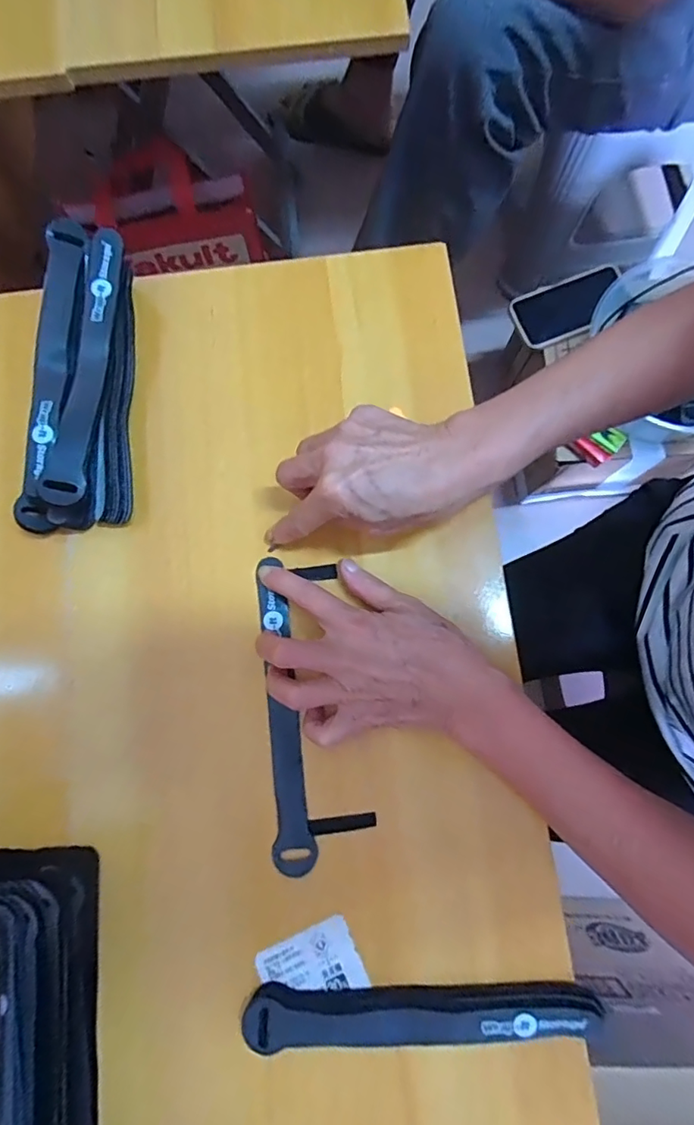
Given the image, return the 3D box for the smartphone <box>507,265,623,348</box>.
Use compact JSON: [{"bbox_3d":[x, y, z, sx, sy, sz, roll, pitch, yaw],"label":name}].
[{"bbox_3d":[0.313,-0.361,0.737,0.147,0.010,0.080,-19,83,7],"label":"smartphone"}]

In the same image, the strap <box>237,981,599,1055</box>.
[{"bbox_3d":[0.042,0.260,0.298,0.196,0.020,0.026,0,75,0],"label":"strap"}]

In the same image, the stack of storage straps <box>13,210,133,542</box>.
[{"bbox_3d":[-0.187,-0.129,0.368,0.068,0.048,0.207,-1,75,0],"label":"stack of storage straps"}]

